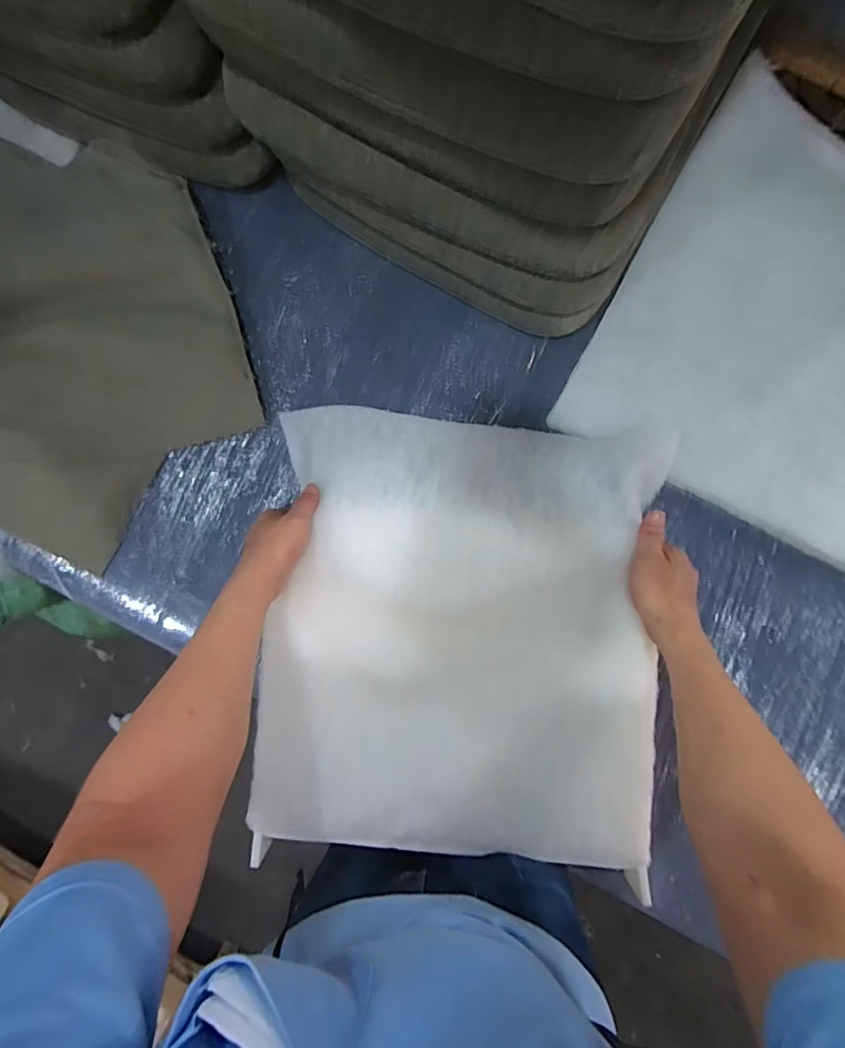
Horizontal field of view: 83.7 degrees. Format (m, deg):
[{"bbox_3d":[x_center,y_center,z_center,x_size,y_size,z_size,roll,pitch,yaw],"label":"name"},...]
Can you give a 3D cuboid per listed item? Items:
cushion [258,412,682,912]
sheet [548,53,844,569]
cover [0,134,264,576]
[{"bbox_3d":[0.041,0.127,0.572,0.465,0.083,0.502,5,92,3],"label":"cushion"},{"bbox_3d":[0.516,-0.219,0.587,0.552,0.049,0.487,27,93,2],"label":"sheet"},{"bbox_3d":[-0.497,-0.240,0.619,0.554,0.043,0.515,32,91,3],"label":"cover"}]

